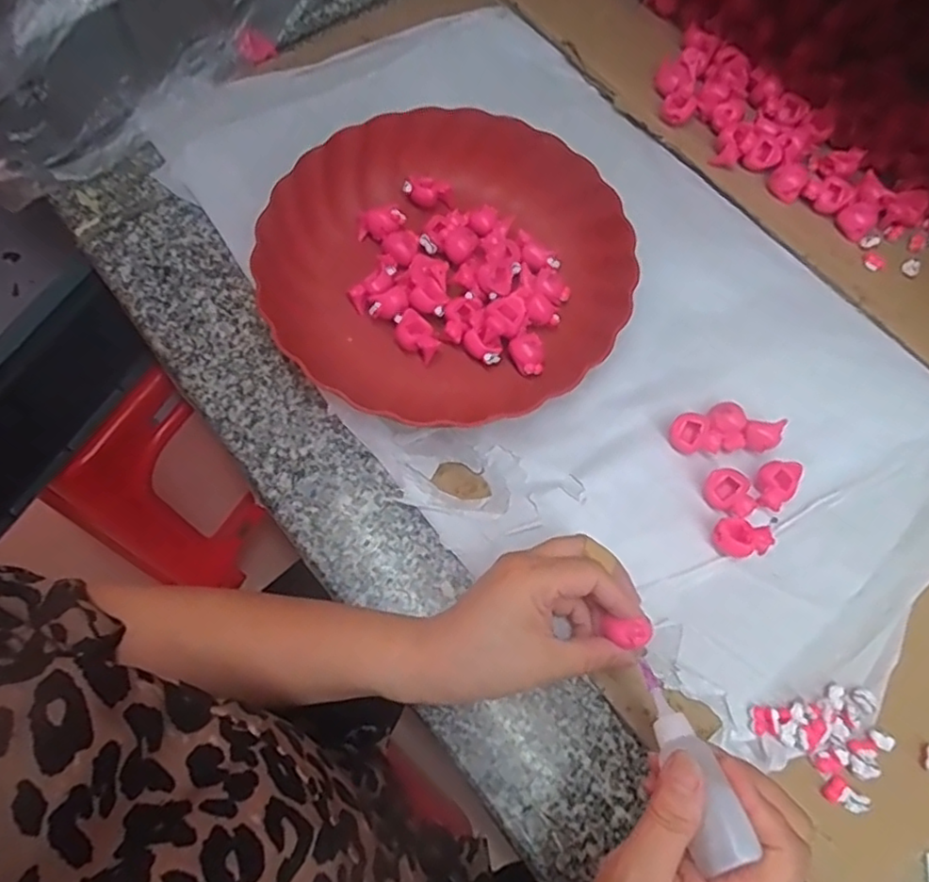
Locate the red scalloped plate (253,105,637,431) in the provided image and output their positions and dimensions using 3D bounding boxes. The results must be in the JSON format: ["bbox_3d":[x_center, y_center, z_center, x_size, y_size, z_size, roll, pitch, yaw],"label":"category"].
[{"bbox_3d":[-0.014,-0.127,0.437,0.236,0.049,0.229,0,72,0],"label":"red scalloped plate"}]

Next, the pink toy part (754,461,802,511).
[{"bbox_3d":[0.195,0.027,0.398,0.033,0.019,0.024,-42,76,-12],"label":"pink toy part"}]

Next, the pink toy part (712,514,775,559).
[{"bbox_3d":[0.168,0.060,0.384,0.034,0.018,0.023,27,74,9],"label":"pink toy part"}]

